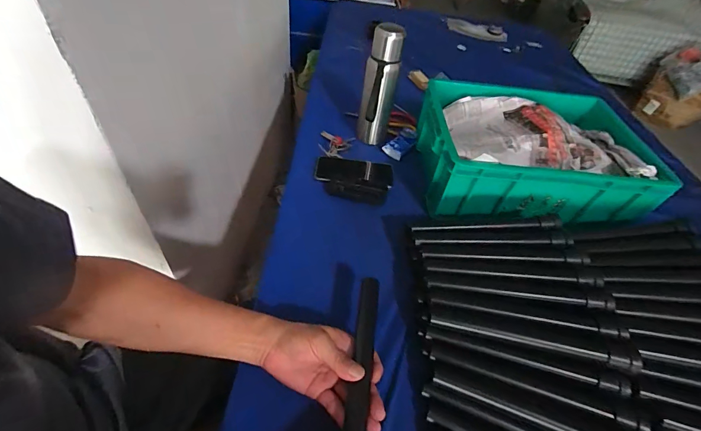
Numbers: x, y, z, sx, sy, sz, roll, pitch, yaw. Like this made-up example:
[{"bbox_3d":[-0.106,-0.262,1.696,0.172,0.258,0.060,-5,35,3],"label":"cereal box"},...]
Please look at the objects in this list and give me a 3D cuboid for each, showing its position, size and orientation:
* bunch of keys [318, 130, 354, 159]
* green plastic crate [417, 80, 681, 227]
[{"bbox_3d":[-0.033,-0.164,0.761,0.075,0.021,0.080,6,47,2],"label":"bunch of keys"},{"bbox_3d":[0.376,-0.142,0.692,0.433,0.122,0.313,3,47,-2],"label":"green plastic crate"}]

